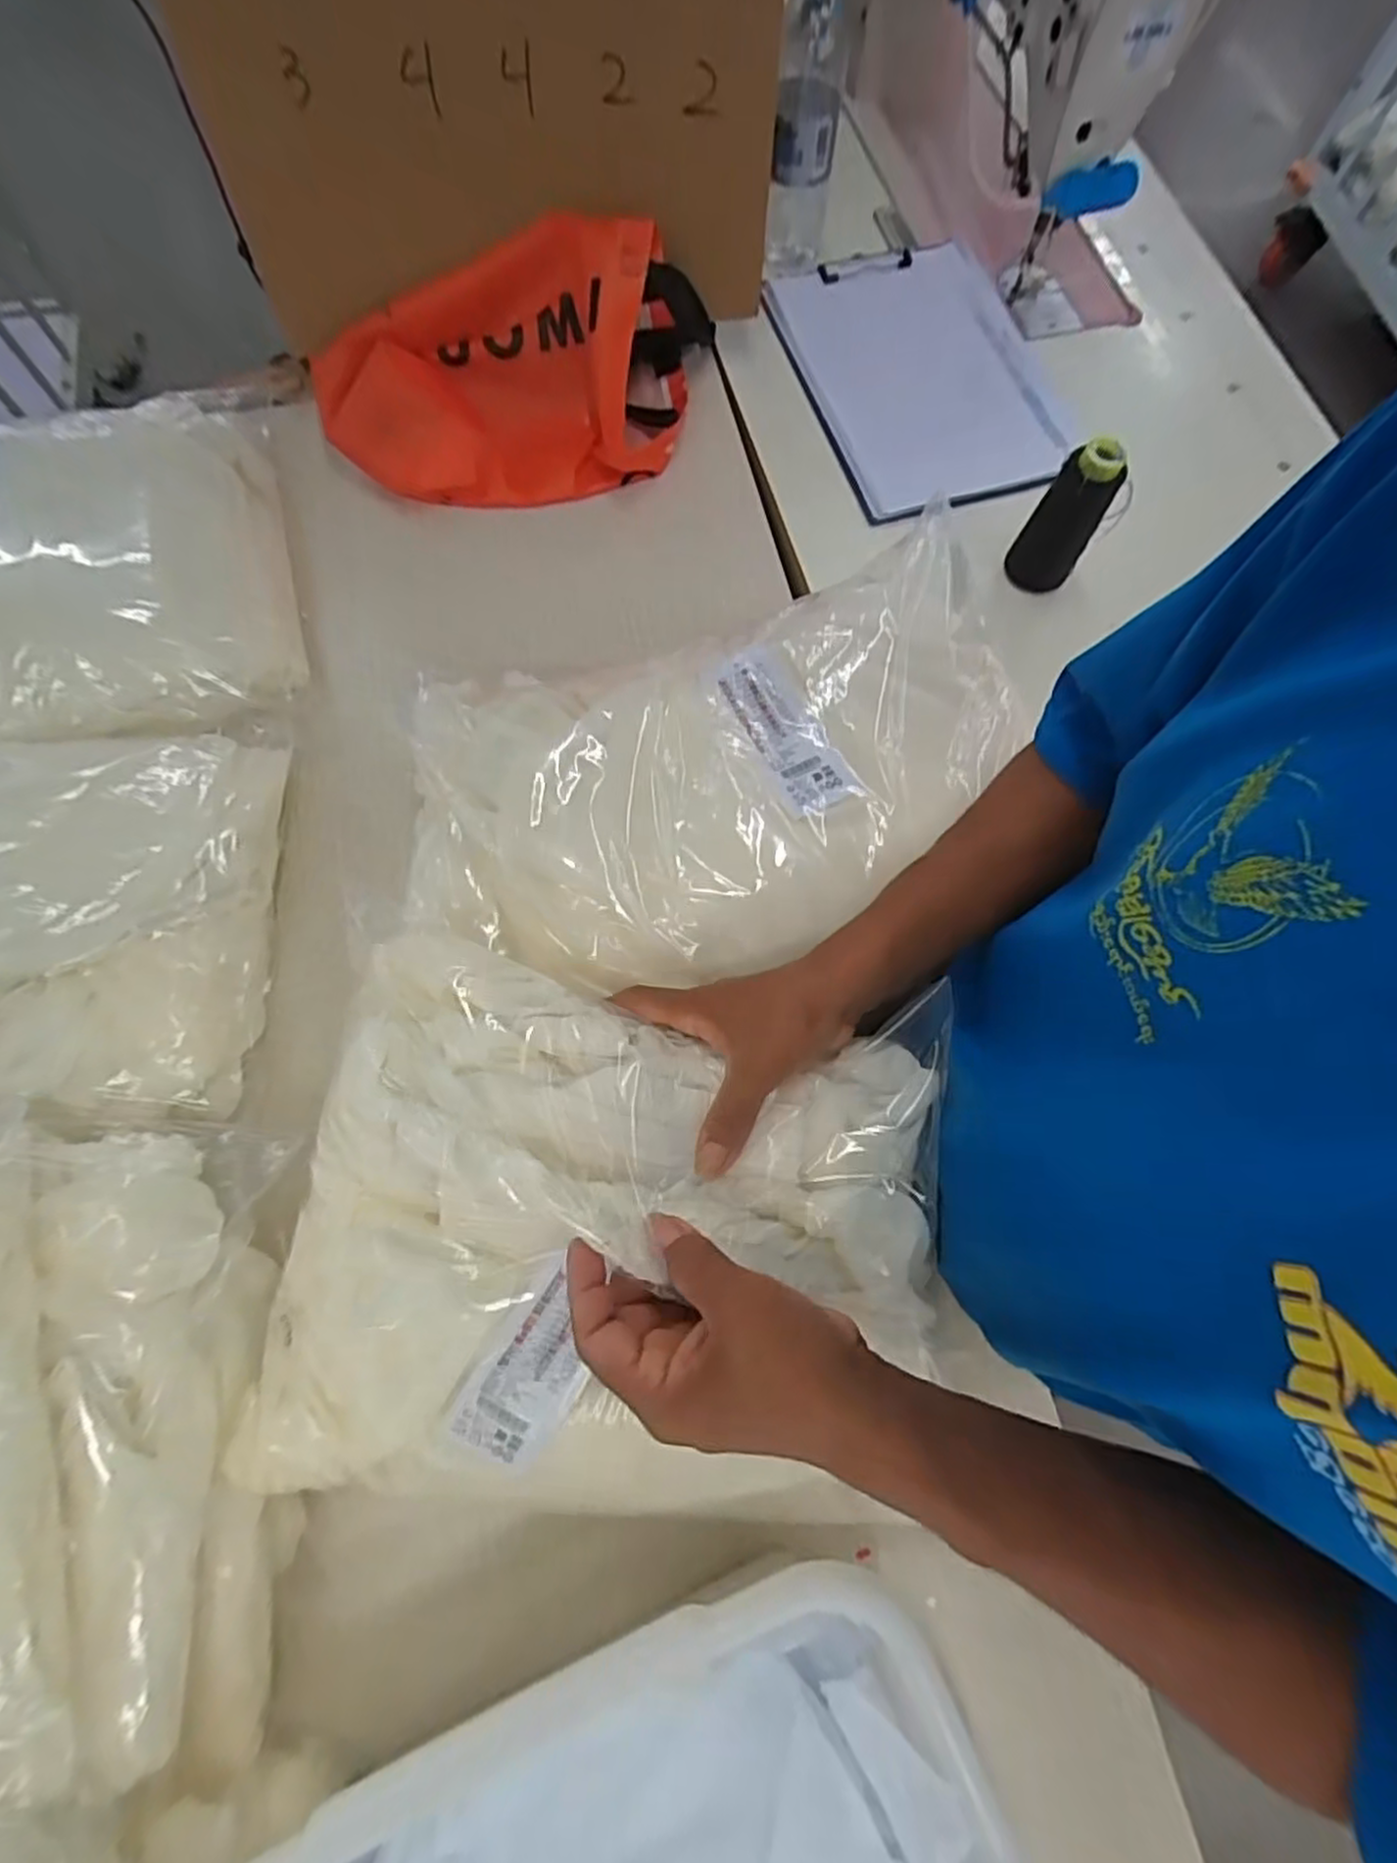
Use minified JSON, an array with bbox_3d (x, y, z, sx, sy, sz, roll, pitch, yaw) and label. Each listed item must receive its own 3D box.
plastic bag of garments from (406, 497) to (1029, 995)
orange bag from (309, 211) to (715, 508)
[{"bbox_3d":[0.016,-0.092,0.499,0.409,0.097,0.234,-18,74,-8],"label":"plastic bag of garments"},{"bbox_3d":[-0.140,-0.456,0.599,0.329,0.145,0.120,-13,74,-6],"label":"orange bag"}]

